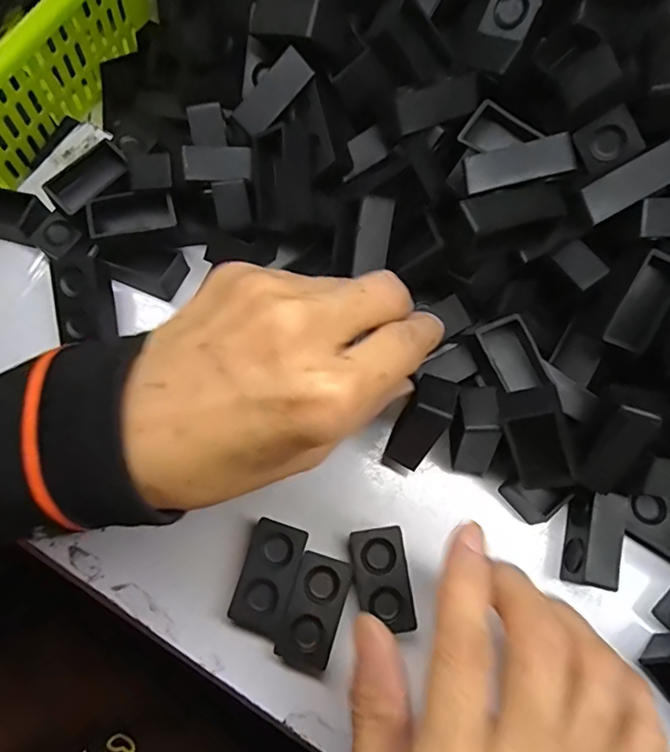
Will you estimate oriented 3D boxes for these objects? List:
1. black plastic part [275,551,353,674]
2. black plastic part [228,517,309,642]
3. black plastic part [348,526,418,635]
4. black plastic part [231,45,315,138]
[{"bbox_3d":[-0.008,0.102,0.227,0.022,0.015,0.043,18,75,6],"label":"black plastic part"},{"bbox_3d":[-0.029,0.089,0.230,0.023,0.017,0.044,16,75,5],"label":"black plastic part"},{"bbox_3d":[0.020,0.090,0.229,0.024,0.014,0.042,-8,74,-1],"label":"black plastic part"},{"bbox_3d":[-0.028,-0.128,0.235,0.039,0.004,0.016,-43,96,15],"label":"black plastic part"}]

